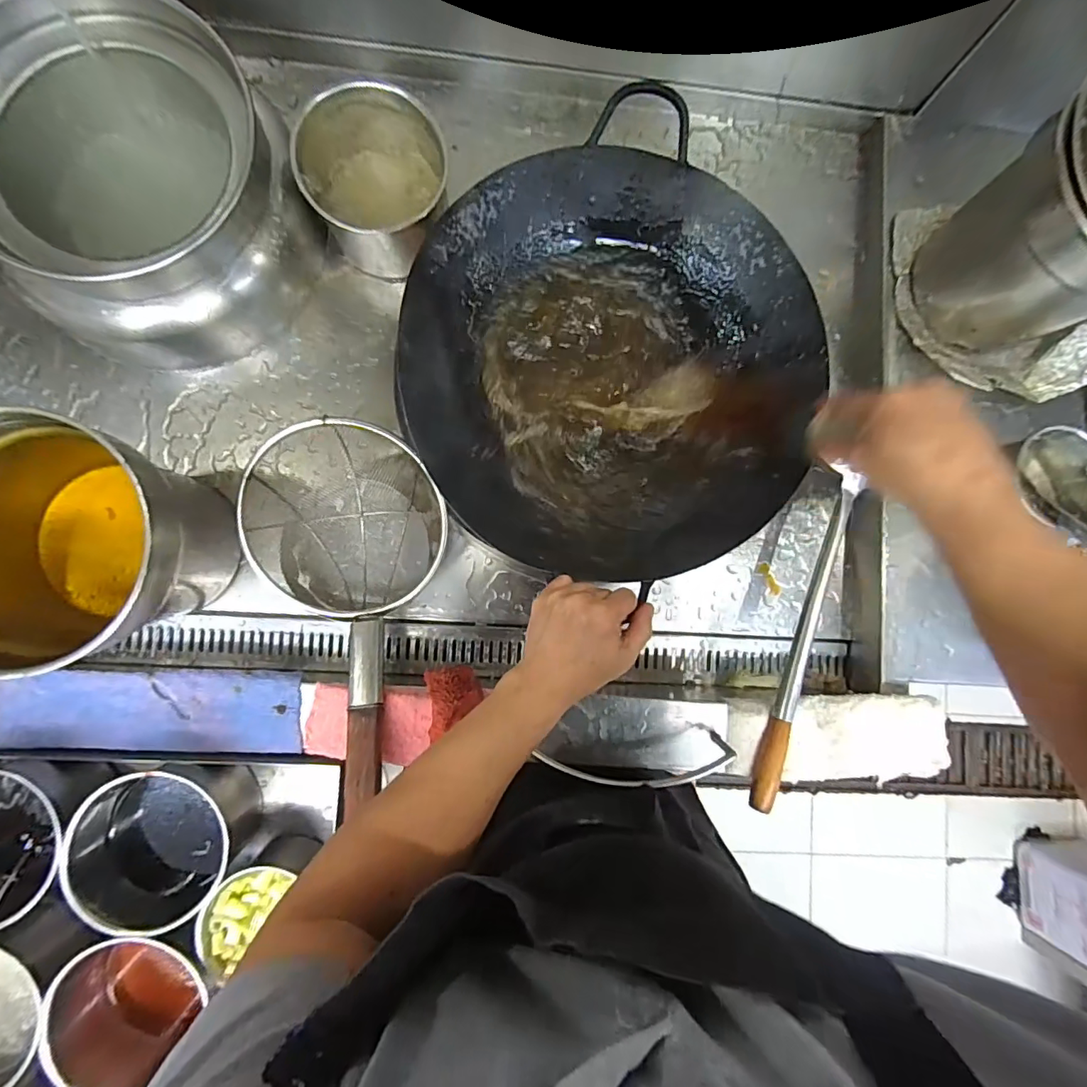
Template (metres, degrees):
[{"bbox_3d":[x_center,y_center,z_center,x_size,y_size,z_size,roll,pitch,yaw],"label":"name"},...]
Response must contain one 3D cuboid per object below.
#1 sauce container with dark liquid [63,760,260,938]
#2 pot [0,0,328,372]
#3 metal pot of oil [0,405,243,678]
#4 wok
[{"bbox_3d":[-0.409,0.319,0.557,0.153,0.100,0.157,-22,88,-5],"label":"sauce container with dark liquid"},{"bbox_3d":[-0.482,-0.412,0.595,0.349,0.181,0.334,0,86,-4],"label":"pot"},{"bbox_3d":[-0.476,0.003,0.552,0.230,0.226,0.222,0,86,-4],"label":"metal pot of oil"},{"bbox_3d":[0.073,-0.186,0.545,0.421,0.112,0.427,0,86,-4],"label":"wok"}]

